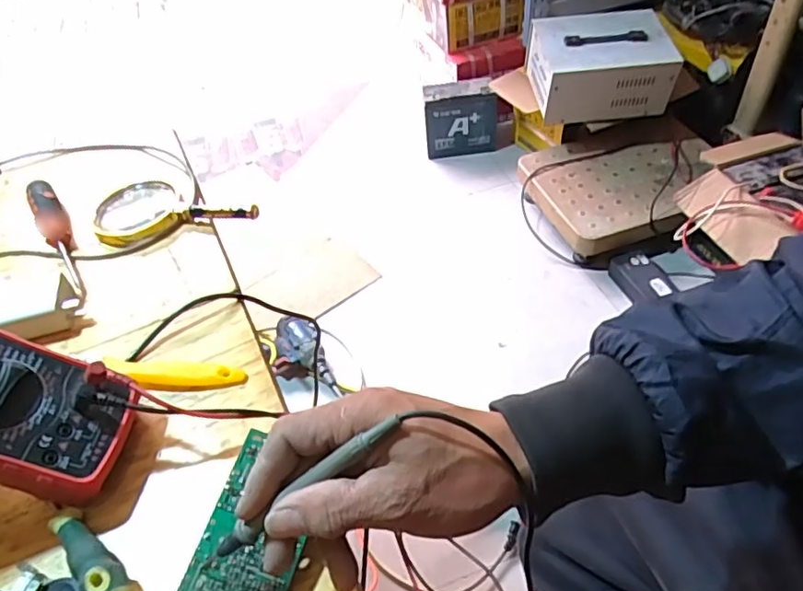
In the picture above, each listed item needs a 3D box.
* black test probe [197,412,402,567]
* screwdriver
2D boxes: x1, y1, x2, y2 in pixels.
[{"bbox_3d":[-0.052,0.099,0.296,0.126,0.008,0.008,-39,47,14],"label":"black test probe"},{"bbox_3d":[-0.330,-0.061,0.566,0.025,0.026,0.158,-28,50,-17],"label":"screwdriver"}]

